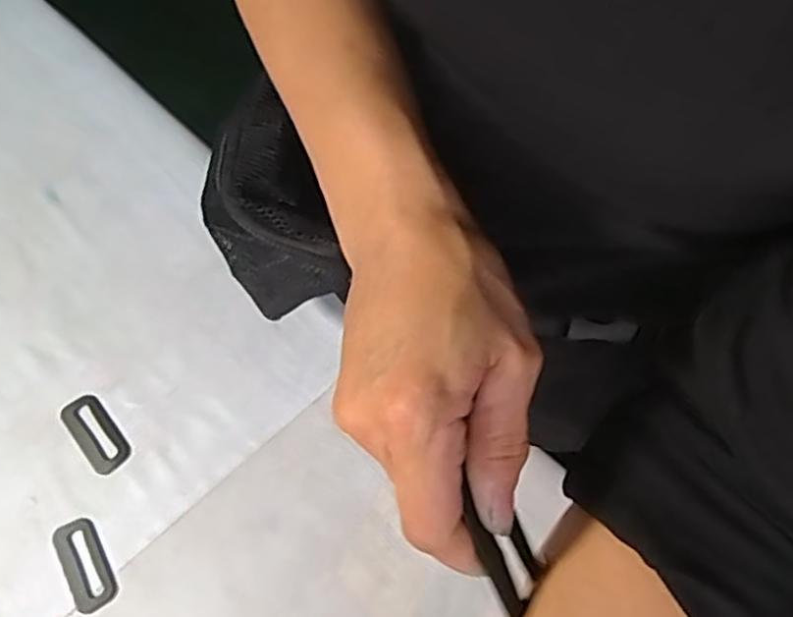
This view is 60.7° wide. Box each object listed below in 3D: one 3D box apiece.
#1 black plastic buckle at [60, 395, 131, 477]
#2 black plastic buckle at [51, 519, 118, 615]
[{"bbox_3d":[-0.214,0.088,0.479,0.030,0.004,0.060,-37,74,-15],"label":"black plastic buckle"},{"bbox_3d":[-0.207,0.169,0.446,0.028,0.004,0.060,-27,71,-12],"label":"black plastic buckle"}]

